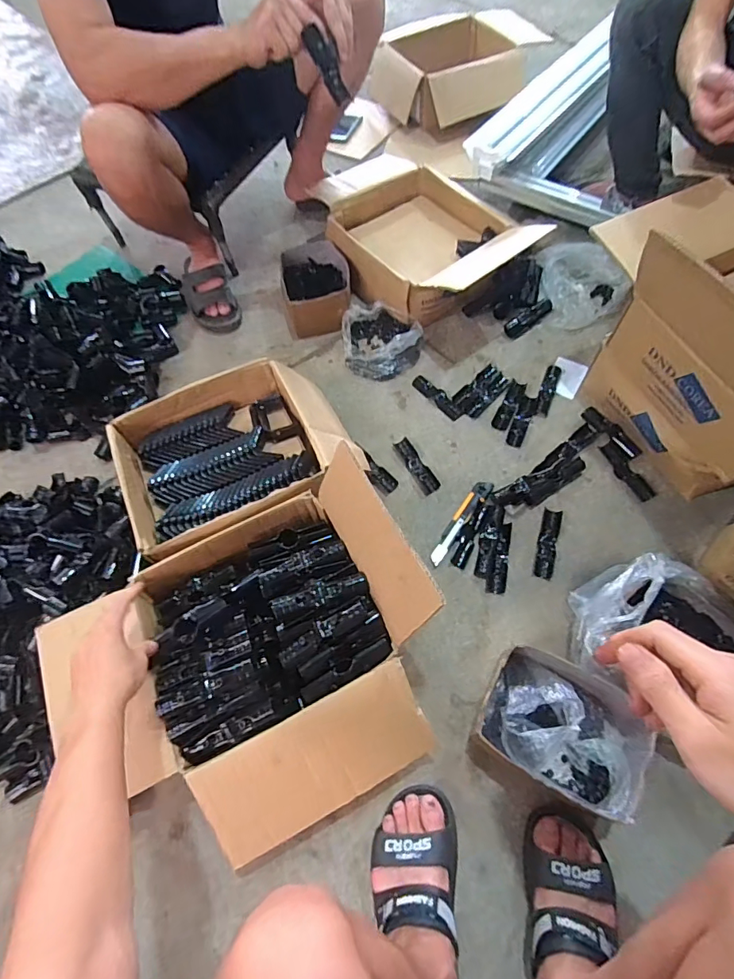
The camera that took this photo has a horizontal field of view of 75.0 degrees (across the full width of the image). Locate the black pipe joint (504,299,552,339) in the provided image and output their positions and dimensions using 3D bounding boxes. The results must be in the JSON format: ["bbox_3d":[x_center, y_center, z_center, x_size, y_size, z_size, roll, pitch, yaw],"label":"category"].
[{"bbox_3d":[0.368,-0.391,1.092,0.126,0.029,0.044,-36,67,-14],"label":"black pipe joint"}]

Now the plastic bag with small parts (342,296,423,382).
[{"bbox_3d":[0.031,-0.346,1.062,0.163,0.068,0.199,-6,63,0],"label":"plastic bag with small parts"}]

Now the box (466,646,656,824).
[{"bbox_3d":[0.263,0.338,0.660,0.189,0.124,0.159,24,67,15],"label":"box"}]

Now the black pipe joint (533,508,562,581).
[{"bbox_3d":[0.317,0.095,0.837,0.030,0.011,0.127,15,65,11],"label":"black pipe joint"}]

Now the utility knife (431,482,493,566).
[{"bbox_3d":[0.168,0.057,0.862,0.028,0.016,0.185,33,69,18],"label":"utility knife"}]

